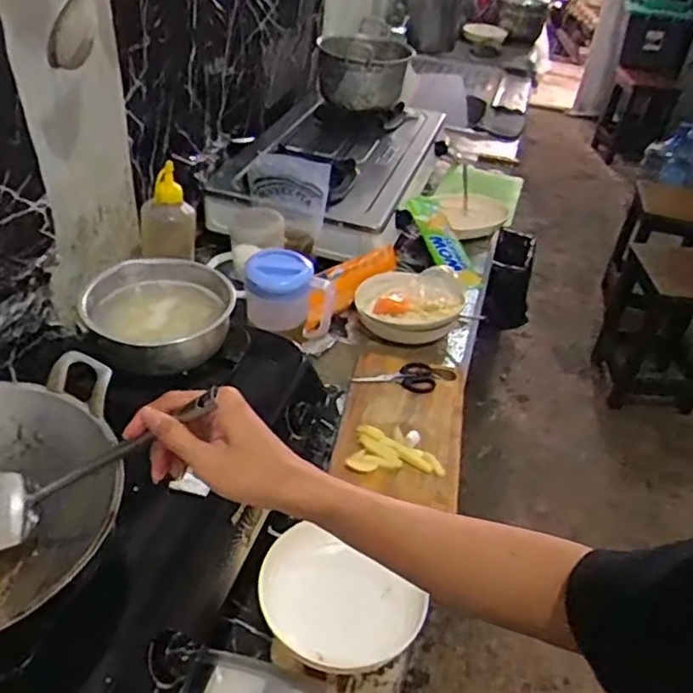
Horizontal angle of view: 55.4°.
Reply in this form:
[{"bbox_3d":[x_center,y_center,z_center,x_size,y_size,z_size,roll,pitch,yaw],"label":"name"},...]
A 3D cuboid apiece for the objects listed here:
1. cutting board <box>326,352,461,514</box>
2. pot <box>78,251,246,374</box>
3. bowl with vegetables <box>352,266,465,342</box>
[{"bbox_3d":[0.084,0.103,0.978,0.171,0.023,0.275,11,39,4],"label":"cutting board"},{"bbox_3d":[-0.242,-0.044,0.874,0.182,0.067,0.191,5,39,-4],"label":"pot"},{"bbox_3d":[0.116,-0.076,1.141,0.190,0.083,0.143,6,39,-2],"label":"bowl with vegetables"}]

